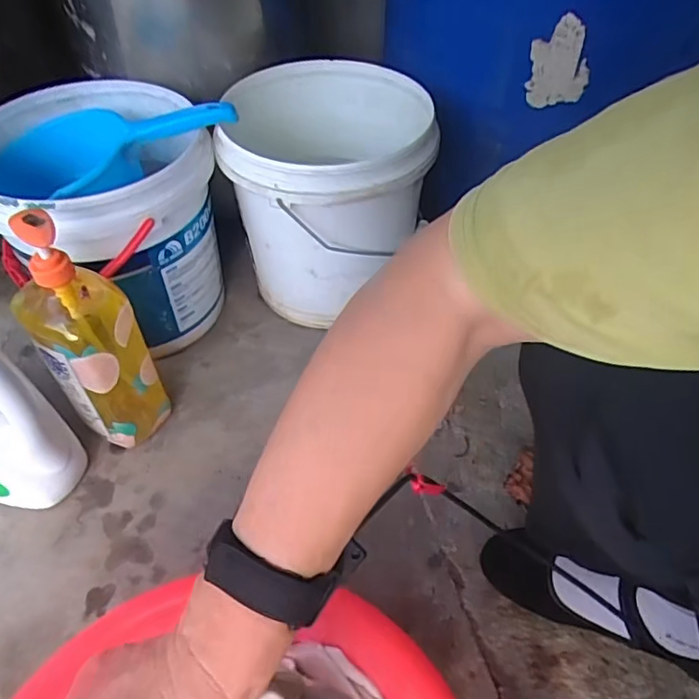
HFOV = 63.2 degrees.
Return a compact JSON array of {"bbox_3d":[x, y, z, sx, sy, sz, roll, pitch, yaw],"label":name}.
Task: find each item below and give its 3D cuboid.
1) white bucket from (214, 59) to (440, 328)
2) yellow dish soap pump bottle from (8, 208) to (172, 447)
[{"bbox_3d":[-0.018,-0.204,0.759,0.236,0.257,0.277,1,50,3],"label":"white bucket"},{"bbox_3d":[-0.269,-0.008,0.585,0.097,0.290,0.098,-29,56,-24],"label":"yellow dish soap pump bottle"}]

